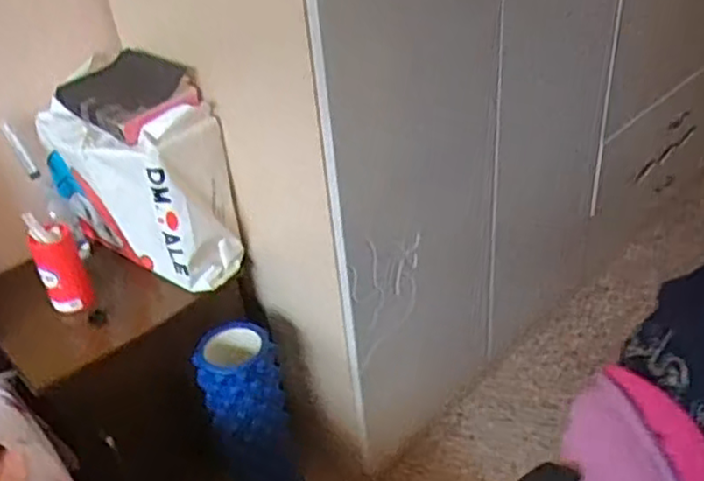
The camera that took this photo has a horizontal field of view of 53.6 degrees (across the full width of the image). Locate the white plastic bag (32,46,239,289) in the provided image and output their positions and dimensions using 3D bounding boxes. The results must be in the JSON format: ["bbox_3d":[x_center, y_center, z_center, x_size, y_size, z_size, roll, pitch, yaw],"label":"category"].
[{"bbox_3d":[-0.367,-0.113,1.216,0.278,0.335,0.194,26,46,37],"label":"white plastic bag"}]

